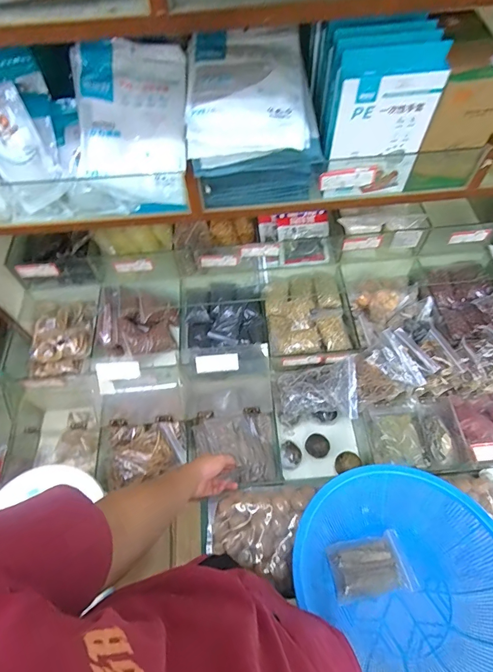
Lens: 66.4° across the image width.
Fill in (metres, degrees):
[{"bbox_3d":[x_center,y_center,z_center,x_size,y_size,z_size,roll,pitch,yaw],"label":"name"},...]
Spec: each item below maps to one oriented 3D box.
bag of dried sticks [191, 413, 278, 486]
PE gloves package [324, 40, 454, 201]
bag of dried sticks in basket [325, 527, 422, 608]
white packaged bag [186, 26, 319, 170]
[{"bbox_3d":[-0.029,0.261,0.862,0.187,0.054,0.152,-7,60,-1],"label":"bag of dried sticks"},{"bbox_3d":[0.196,-0.302,0.559,0.136,0.204,0.028,-3,60,1],"label":"PE gloves package"},{"bbox_3d":[0.220,0.413,0.674,0.140,0.032,0.089,-9,60,-2],"label":"bag of dried sticks in basket"},{"bbox_3d":[0.002,-0.374,0.577,0.179,0.082,0.212,-4,60,0],"label":"white packaged bag"}]

